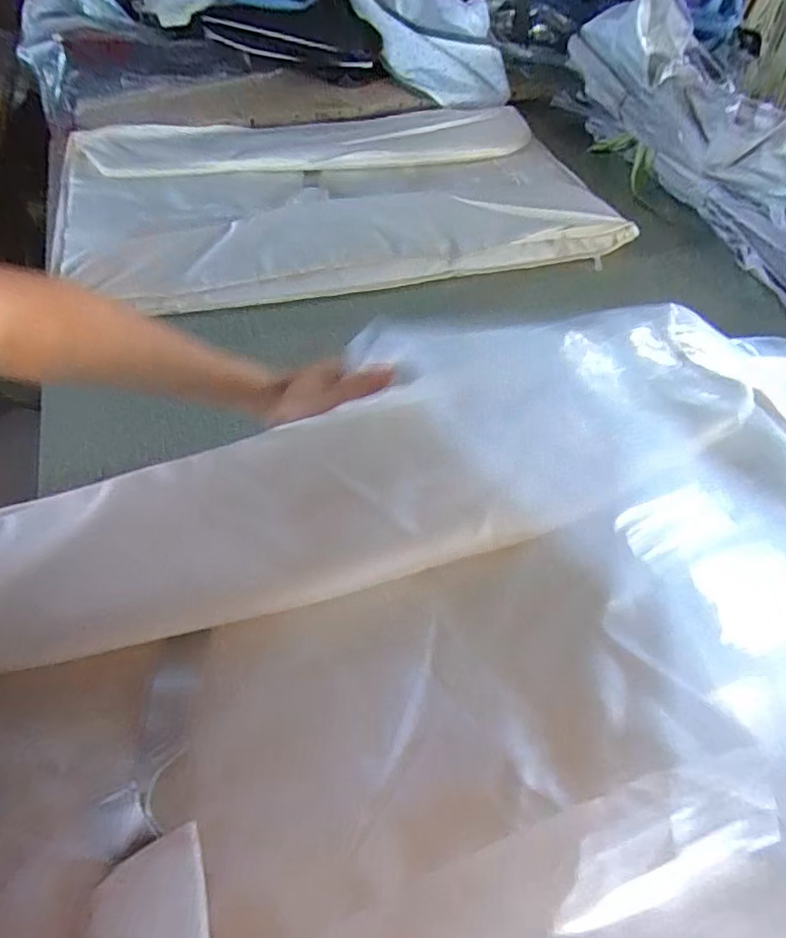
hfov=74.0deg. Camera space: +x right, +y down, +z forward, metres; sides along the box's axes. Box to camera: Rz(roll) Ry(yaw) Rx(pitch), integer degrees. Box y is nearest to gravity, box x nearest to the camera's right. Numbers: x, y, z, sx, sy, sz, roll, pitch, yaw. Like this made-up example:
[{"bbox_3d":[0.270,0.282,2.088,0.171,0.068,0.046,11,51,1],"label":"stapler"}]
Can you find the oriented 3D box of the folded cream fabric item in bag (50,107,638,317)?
[{"bbox_3d":[-0.074,-0.381,0.740,0.723,0.053,0.417,-13,55,-12],"label":"folded cream fabric item in bag"}]

